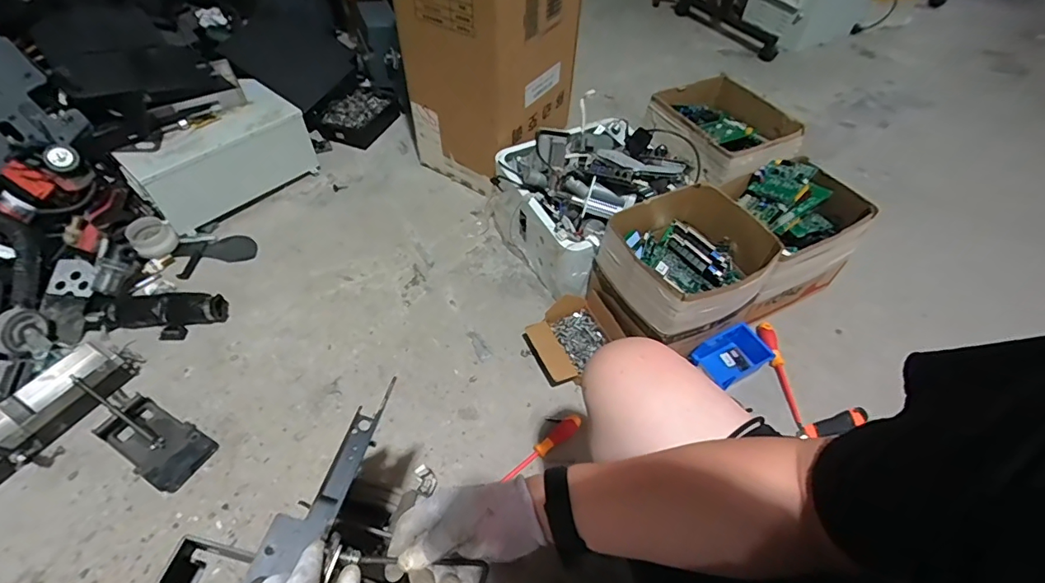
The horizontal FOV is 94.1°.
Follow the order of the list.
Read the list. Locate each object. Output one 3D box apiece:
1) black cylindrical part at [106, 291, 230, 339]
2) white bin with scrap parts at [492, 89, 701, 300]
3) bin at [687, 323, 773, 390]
[{"bbox_3d":[-0.825,0.053,1.121,0.254,0.060,0.101,0,51,-2],"label":"black cylindrical part"},{"bbox_3d":[0.157,-0.251,1.193,0.361,0.293,0.367,-27,57,-22],"label":"white bin with scrap parts"},{"bbox_3d":[0.456,0.142,1.068,0.151,0.057,0.108,-20,54,-17],"label":"bin"}]

